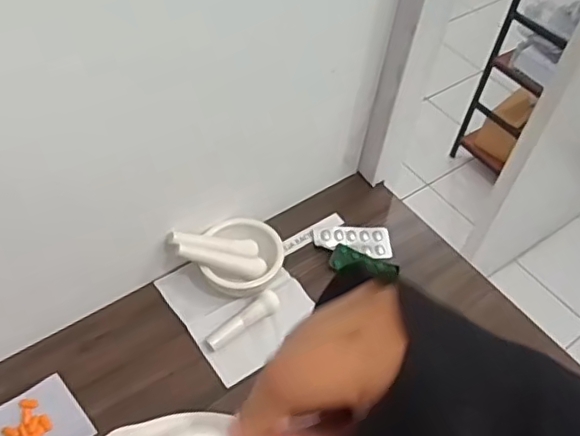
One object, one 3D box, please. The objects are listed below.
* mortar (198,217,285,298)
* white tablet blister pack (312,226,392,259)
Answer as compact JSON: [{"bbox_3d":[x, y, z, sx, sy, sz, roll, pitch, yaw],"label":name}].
[{"bbox_3d":[-0.054,0.045,0.709,0.090,0.059,0.086,4,50,-3],"label":"mortar"},{"bbox_3d":[0.080,0.030,0.773,0.097,0.009,0.048,-1,51,-7],"label":"white tablet blister pack"}]

